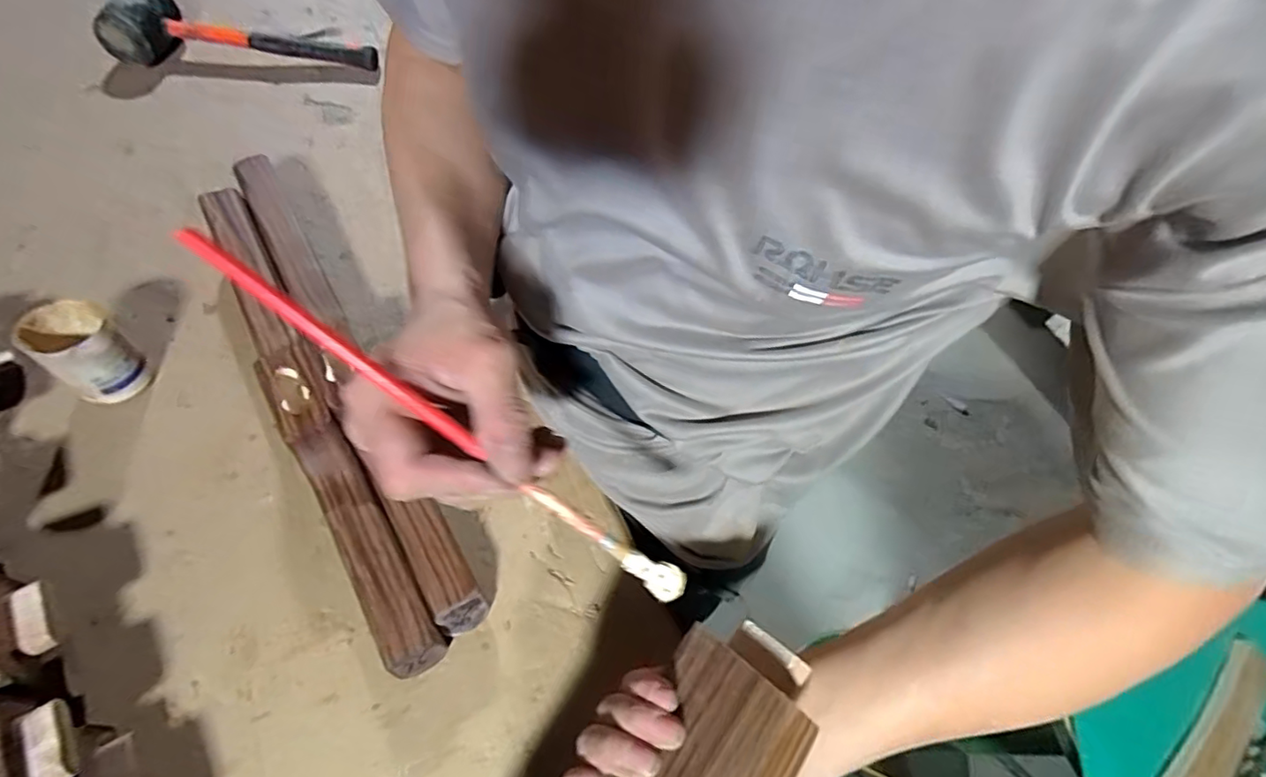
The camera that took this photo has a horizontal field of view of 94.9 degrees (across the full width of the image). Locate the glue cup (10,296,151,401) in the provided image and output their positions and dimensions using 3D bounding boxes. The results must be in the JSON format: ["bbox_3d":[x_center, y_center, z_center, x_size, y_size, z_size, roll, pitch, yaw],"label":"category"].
[{"bbox_3d":[-0.487,-0.034,0.519,0.058,0.088,0.056,2,56,-3],"label":"glue cup"}]

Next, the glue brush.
[{"bbox_3d":[-0.067,0.022,0.246,0.245,0.019,0.014,40,57,-17],"label":"glue brush"}]

